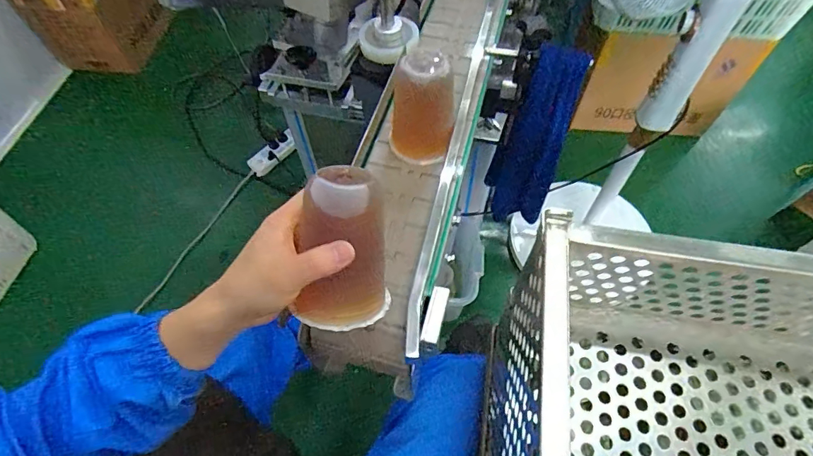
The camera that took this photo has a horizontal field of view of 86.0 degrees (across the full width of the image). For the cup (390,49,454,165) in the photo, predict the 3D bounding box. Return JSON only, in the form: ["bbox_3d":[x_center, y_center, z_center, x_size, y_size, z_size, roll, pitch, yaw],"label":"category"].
[{"bbox_3d":[0.017,-0.142,0.524,0.075,0.131,0.076,-1,59,1],"label":"cup"}]

